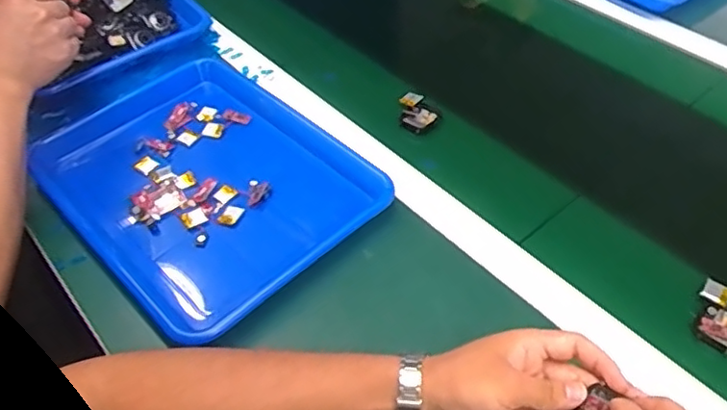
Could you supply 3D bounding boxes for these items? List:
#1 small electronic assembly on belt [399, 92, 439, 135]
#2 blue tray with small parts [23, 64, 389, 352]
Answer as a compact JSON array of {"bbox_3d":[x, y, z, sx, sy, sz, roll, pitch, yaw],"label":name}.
[{"bbox_3d":[0.061,-0.106,0.704,0.038,0.016,0.049,-29,52,-20],"label":"small electronic assembly on belt"},{"bbox_3d":[-0.160,-0.025,0.634,0.252,0.031,0.335,-37,56,-26],"label":"blue tray with small parts"}]

